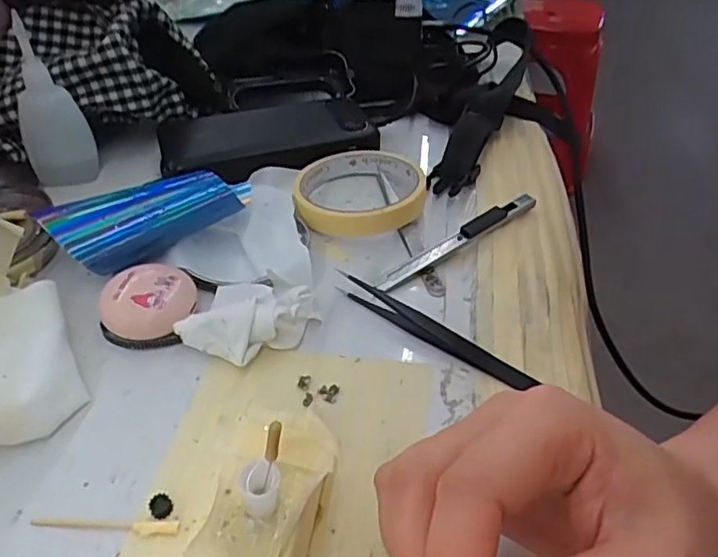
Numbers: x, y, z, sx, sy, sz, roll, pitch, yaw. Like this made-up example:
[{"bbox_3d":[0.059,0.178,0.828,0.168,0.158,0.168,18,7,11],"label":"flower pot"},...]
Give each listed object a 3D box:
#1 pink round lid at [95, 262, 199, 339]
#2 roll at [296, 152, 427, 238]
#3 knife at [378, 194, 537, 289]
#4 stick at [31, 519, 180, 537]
[{"bbox_3d":[-0.111,0.014,0.317,0.046,0.024,0.041,-3,42,-5],"label":"pink round lid"},{"bbox_3d":[0.002,-0.061,0.403,0.083,0.019,0.083,1,42,-1],"label":"roll"},{"bbox_3d":[0.062,-0.025,0.368,0.124,0.014,0.010,-26,48,-27],"label":"knife"},{"bbox_3d":[-0.101,0.098,0.237,0.059,0.004,0.006,2,42,0],"label":"stick"}]

